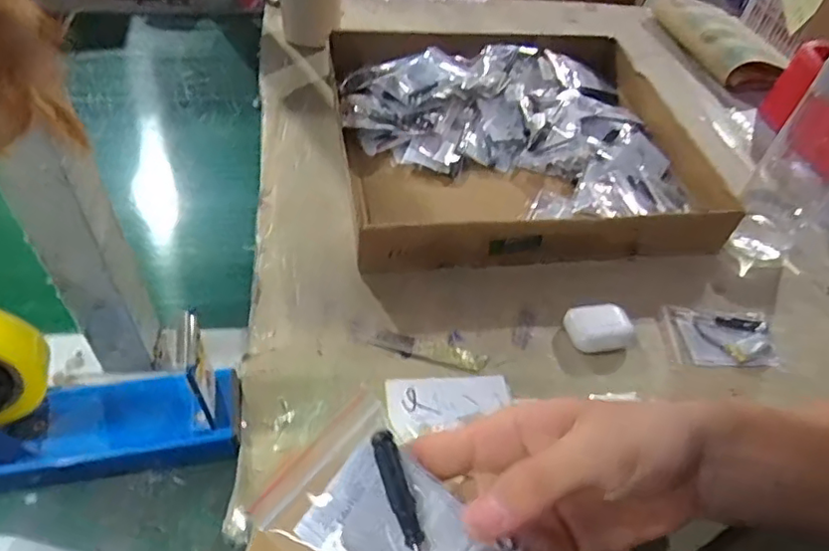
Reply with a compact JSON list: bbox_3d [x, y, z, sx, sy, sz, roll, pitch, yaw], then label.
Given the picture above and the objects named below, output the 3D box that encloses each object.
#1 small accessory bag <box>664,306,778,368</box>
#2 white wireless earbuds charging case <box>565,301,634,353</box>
[{"bbox_3d":[0.284,0.057,0.558,0.095,0.007,0.060,4,49,-3],"label":"small accessory bag"},{"bbox_3d":[0.166,0.048,0.544,0.055,0.019,0.043,-4,50,-10],"label":"white wireless earbuds charging case"}]

